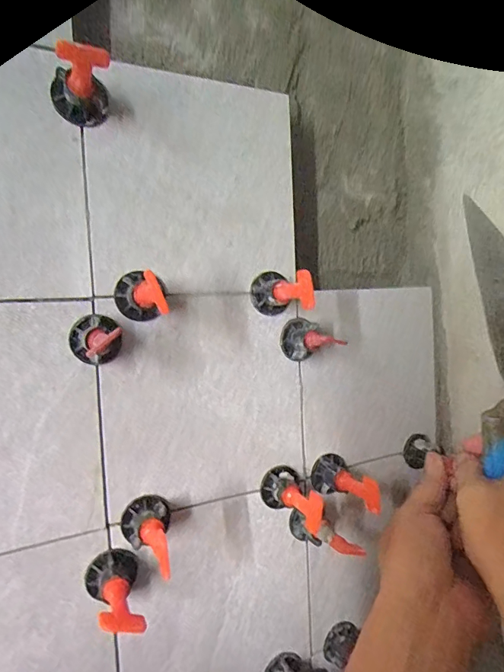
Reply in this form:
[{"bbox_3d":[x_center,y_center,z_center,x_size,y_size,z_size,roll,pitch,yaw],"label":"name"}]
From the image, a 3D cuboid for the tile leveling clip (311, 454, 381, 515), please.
[{"bbox_3d":[0.069,0.113,0.329,0.033,0.028,0.058,-3,3,-11],"label":"tile leveling clip"}]

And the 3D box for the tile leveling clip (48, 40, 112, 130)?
[{"bbox_3d":[-0.098,-0.144,0.249,0.032,0.026,0.043,-4,4,-23],"label":"tile leveling clip"}]

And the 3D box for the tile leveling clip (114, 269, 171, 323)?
[{"bbox_3d":[-0.068,-0.025,0.267,0.033,0.031,0.043,-4,3,-15],"label":"tile leveling clip"}]

